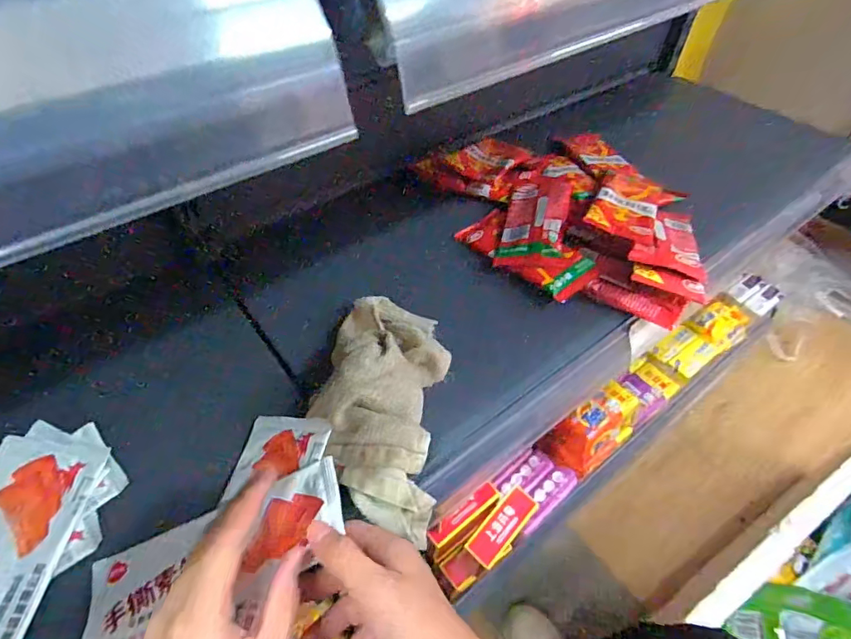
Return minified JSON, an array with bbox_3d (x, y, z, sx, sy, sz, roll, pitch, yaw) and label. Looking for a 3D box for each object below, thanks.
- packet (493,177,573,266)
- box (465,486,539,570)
[{"bbox_3d":[0.132,-0.121,0.581,0.070,0.032,0.161,13,50,9],"label":"packet"},{"bbox_3d":[0.083,0.221,0.518,0.037,0.017,0.089,36,57,25],"label":"box"}]

